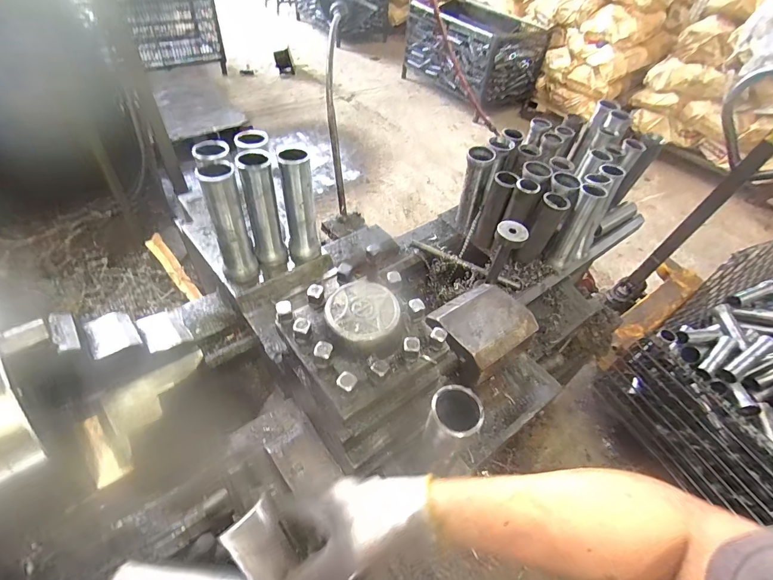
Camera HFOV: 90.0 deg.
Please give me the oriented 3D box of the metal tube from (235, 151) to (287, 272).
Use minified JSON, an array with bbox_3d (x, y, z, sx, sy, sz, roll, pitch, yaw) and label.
[{"bbox_3d":[-0.200,-0.126,0.635,0.049,0.202,0.058,-10,50,-15],"label":"metal tube"}]

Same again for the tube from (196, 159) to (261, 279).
[{"bbox_3d":[-0.247,-0.104,0.609,0.051,0.191,0.064,-18,52,-21],"label":"tube"}]

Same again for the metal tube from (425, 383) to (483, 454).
[{"bbox_3d":[0.067,0.128,0.388,0.050,0.043,0.049,3,48,-3],"label":"metal tube"}]

